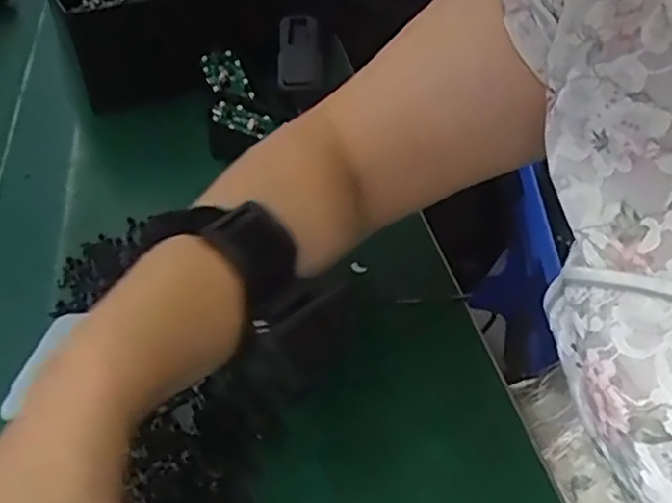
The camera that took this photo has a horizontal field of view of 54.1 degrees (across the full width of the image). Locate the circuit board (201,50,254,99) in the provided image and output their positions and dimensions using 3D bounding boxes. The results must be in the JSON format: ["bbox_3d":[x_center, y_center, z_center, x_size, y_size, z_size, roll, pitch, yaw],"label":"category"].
[{"bbox_3d":[-0.094,-0.150,0.567,0.033,0.009,0.060,-18,68,-19],"label":"circuit board"}]

